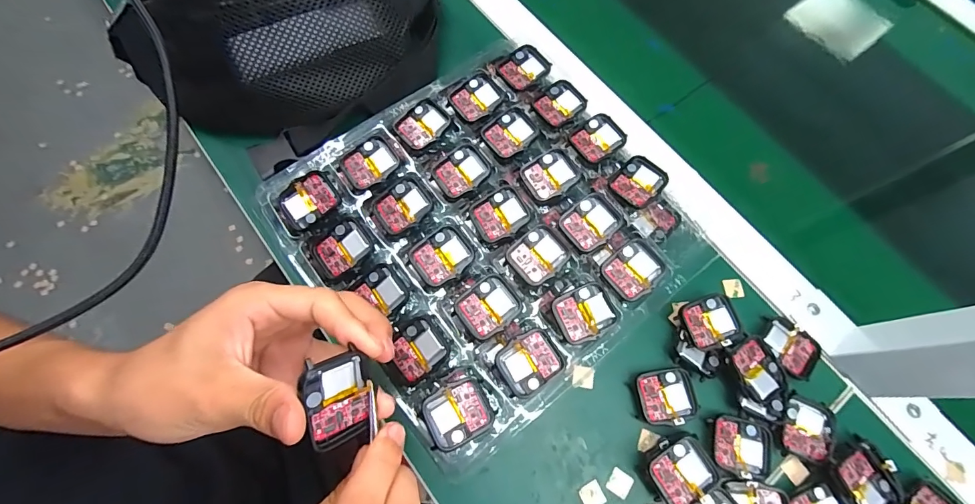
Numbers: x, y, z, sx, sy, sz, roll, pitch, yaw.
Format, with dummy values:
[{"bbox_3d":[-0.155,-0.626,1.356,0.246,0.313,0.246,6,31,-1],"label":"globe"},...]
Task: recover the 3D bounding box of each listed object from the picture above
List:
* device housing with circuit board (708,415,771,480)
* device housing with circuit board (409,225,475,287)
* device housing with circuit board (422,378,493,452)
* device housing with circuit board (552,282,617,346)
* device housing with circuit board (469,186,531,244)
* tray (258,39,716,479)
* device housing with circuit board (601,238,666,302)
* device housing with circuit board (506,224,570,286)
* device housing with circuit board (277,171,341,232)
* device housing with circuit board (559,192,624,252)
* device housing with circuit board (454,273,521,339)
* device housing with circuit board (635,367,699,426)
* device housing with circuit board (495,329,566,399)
[{"bbox_3d":[0.183,0.140,0.293,0.043,0.005,0.039,7,70,-1],"label":"device housing with circuit board"},{"bbox_3d":[-0.033,0.003,0.309,0.044,0.007,0.037,-35,77,-14],"label":"device housing with circuit board"},{"bbox_3d":[-0.020,0.110,0.278,0.043,0.012,0.037,-25,74,-12],"label":"device housing with circuit board"},{"bbox_3d":[0.071,0.045,0.300,0.040,0.008,0.037,-23,74,-11],"label":"device housing with circuit board"},{"bbox_3d":[0.010,-0.029,0.326,0.042,0.012,0.037,-24,74,-11],"label":"device housing with circuit board"},{"bbox_3d":[0.003,-0.022,0.331,0.272,0.029,0.264,-37,76,-13],"label":"tray"},{"bbox_3d":[0.113,0.014,0.315,0.043,0.011,0.037,-38,77,-15],"label":"device housing with circuit board"},{"bbox_3d":[0.039,0.003,0.312,0.040,0.011,0.036,-33,76,-14],"label":"device housing with circuit board"},{"bbox_3d":[-0.139,-0.040,0.317,0.044,0.008,0.036,-32,76,-14],"label":"device housing with circuit board"},{"bbox_3d":[0.083,-0.024,0.325,0.042,0.010,0.037,-34,76,-14],"label":"device housing with circuit board"},{"bbox_3d":[0.001,0.040,0.298,0.042,0.005,0.036,-36,77,-15],"label":"device housing with circuit board"},{"bbox_3d":[0.133,0.107,0.304,0.041,0.007,0.037,-10,72,-7],"label":"device housing with circuit board"},{"bbox_3d":[0.030,0.078,0.288,0.042,0.005,0.036,-28,75,-13],"label":"device housing with circuit board"}]

